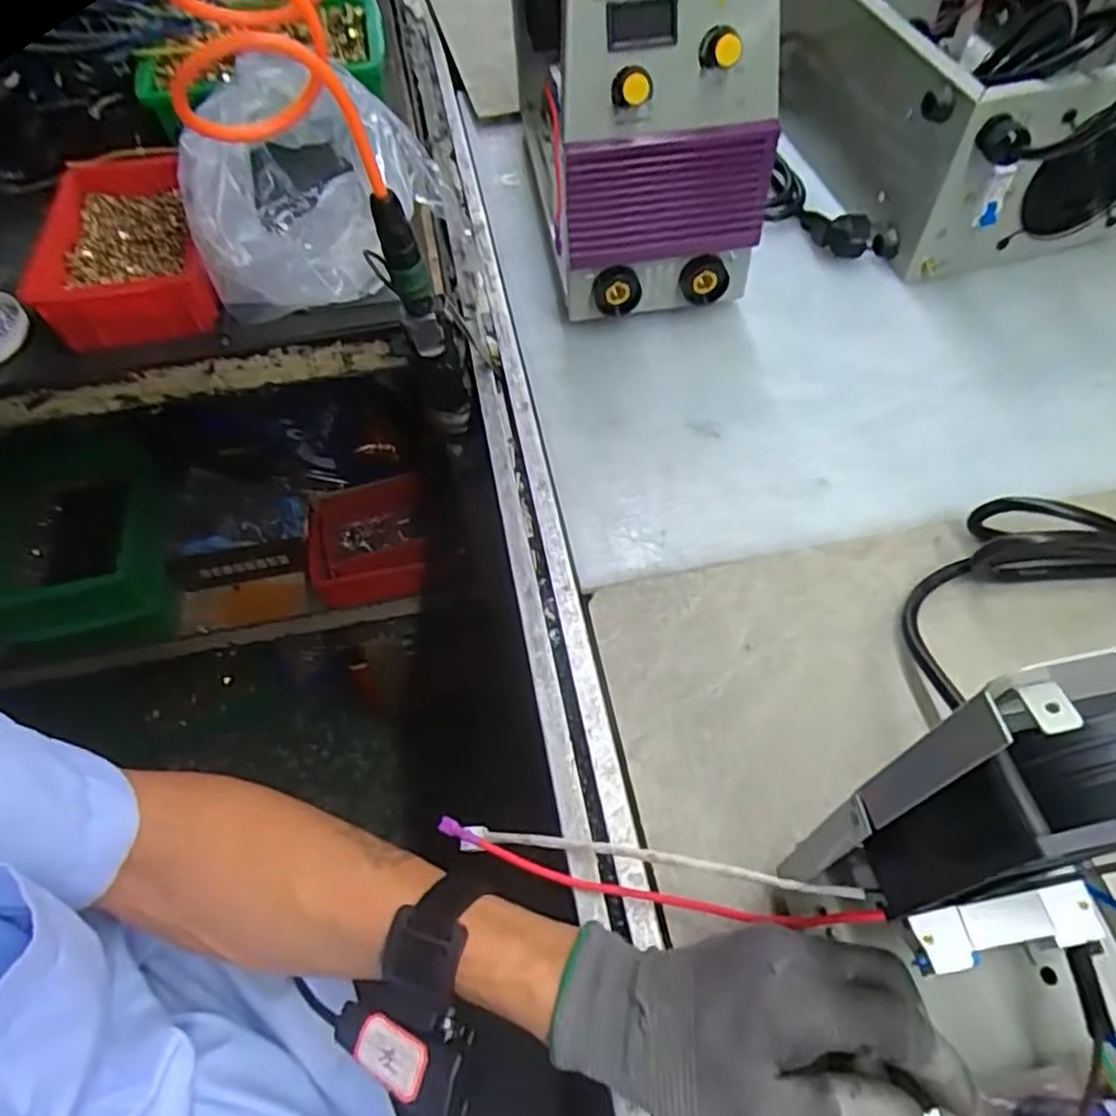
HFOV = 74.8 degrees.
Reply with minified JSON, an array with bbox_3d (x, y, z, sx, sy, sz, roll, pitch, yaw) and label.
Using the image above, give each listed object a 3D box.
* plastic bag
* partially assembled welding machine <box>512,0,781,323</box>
[{"bbox_3d":[-0.201,-0.327,0.620,0.202,0.113,0.227,-14,57,-6],"label":"plastic bag"},{"bbox_3d":[0.055,-0.417,0.630,0.151,0.240,0.372,-8,57,-2],"label":"partially assembled welding machine"}]

